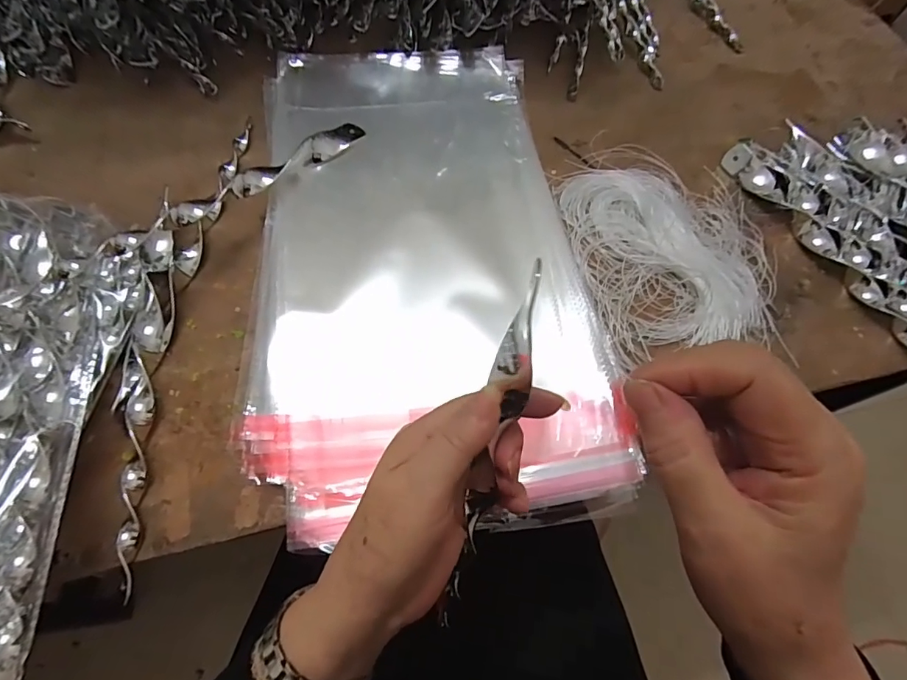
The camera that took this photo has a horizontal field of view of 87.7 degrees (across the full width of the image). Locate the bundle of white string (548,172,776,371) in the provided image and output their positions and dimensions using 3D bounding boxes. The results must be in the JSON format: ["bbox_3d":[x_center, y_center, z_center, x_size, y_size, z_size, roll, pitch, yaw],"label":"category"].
[{"bbox_3d":[0.183,-0.081,0.400,0.160,0.014,0.187,-11,64,-8],"label":"bundle of white string"}]

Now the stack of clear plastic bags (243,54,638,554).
[{"bbox_3d":[-0.027,-0.088,0.386,0.252,0.022,0.445,-6,63,-5],"label":"stack of clear plastic bags"}]

